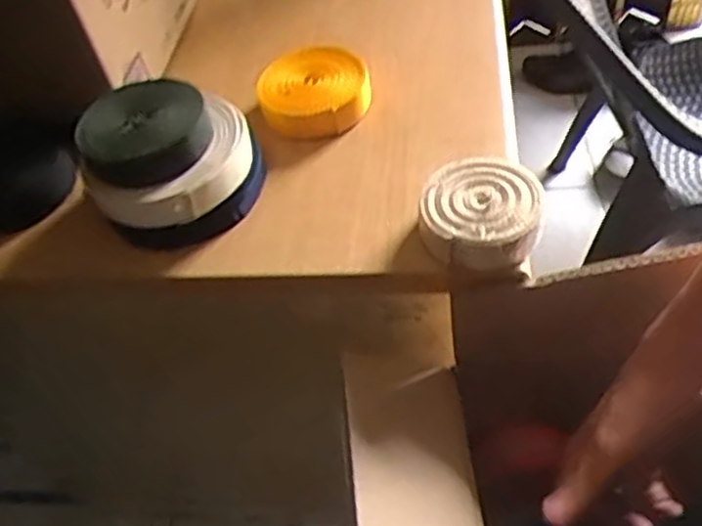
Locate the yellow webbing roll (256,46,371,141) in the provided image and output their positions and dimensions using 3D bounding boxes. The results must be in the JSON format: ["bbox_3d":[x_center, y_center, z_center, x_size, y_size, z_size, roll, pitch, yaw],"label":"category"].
[{"bbox_3d":[-0.030,-0.138,0.556,0.087,0.030,0.073,-18,50,-6],"label":"yellow webbing roll"}]

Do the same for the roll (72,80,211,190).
[{"bbox_3d":[-0.141,-0.091,0.479,0.080,0.031,0.085,-5,50,6],"label":"roll"}]

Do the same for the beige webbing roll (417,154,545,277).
[{"bbox_3d":[0.085,-0.033,0.455,0.076,0.029,0.079,-5,50,6],"label":"beige webbing roll"}]

